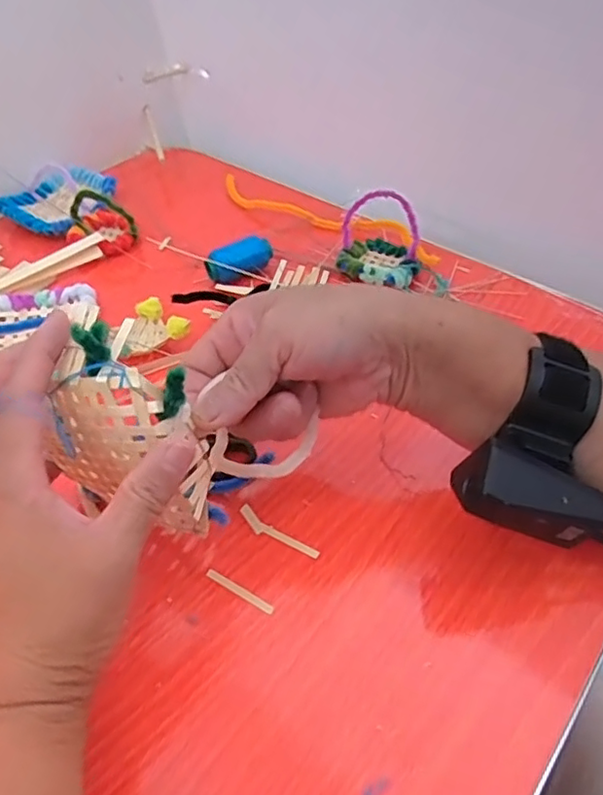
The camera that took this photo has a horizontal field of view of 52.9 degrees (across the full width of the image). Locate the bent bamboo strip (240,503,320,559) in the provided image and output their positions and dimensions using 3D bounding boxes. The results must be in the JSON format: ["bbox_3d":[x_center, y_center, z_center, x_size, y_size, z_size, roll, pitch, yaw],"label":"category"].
[{"bbox_3d":[-0.014,0.075,0.336,0.052,0.004,0.010,29,54,24],"label":"bent bamboo strip"}]

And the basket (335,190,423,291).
[{"bbox_3d":[0.063,-0.129,0.482,0.063,0.060,0.057,8,48,8],"label":"basket"}]

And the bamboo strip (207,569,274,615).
[{"bbox_3d":[-0.032,0.099,0.313,0.041,0.004,0.005,26,53,22],"label":"bamboo strip"}]

